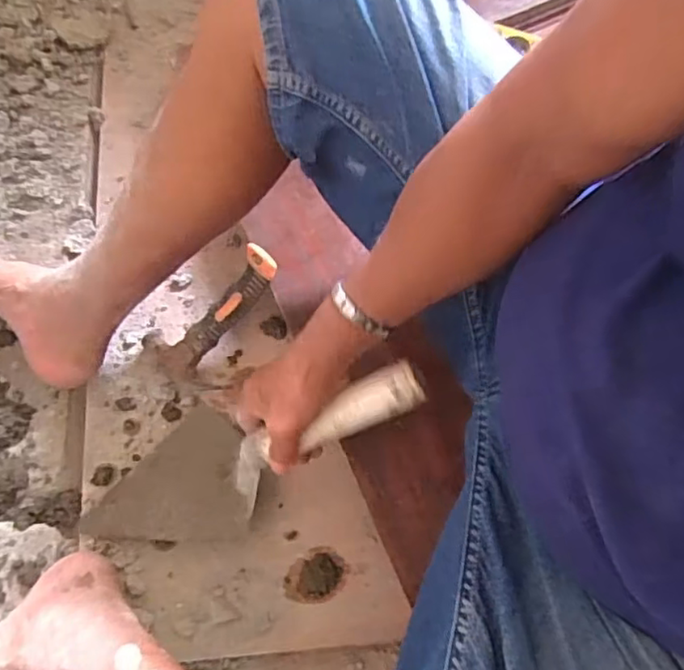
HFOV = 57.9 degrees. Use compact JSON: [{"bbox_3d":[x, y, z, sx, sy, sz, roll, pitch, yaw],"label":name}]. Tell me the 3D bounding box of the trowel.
[{"bbox_3d":[-0.085,0.105,0.546,0.349,0.072,0.116,-26,69,29],"label":"trowel"}]

